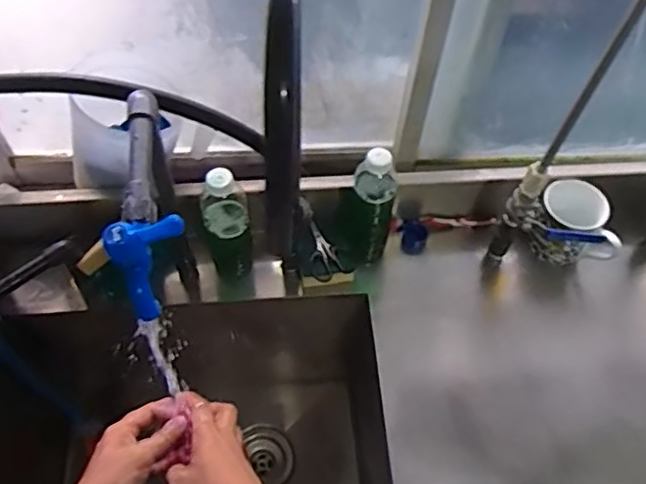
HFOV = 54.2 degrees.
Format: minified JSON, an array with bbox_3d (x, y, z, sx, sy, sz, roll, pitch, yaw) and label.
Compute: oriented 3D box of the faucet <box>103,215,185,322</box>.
[{"bbox_3d":[-0.147,0.023,0.512,0.049,0.106,0.034,21,38,10],"label":"faucet"}]

